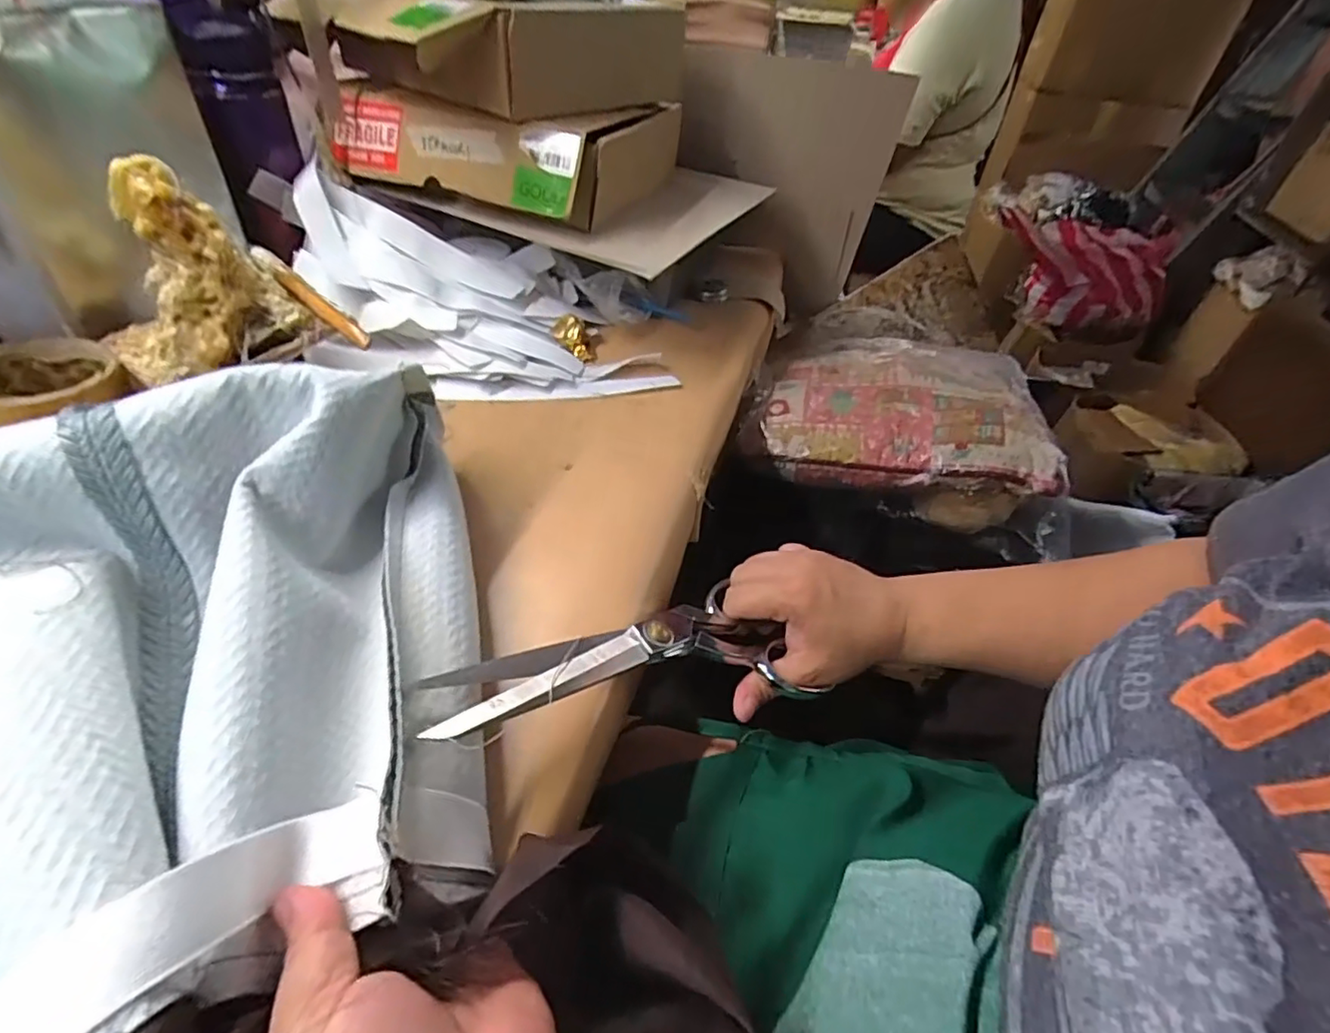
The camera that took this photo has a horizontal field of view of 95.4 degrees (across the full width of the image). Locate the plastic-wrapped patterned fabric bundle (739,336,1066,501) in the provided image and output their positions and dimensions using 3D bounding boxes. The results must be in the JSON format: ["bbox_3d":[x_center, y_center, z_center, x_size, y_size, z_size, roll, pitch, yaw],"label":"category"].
[{"bbox_3d":[0.236,-0.119,0.626,0.274,0.079,0.227,15,43,9],"label":"plastic-wrapped patterned fabric bundle"}]

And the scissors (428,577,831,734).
[{"bbox_3d":[-0.011,0.076,0.299,0.204,0.017,0.076,-2,40,-40],"label":"scissors"}]

